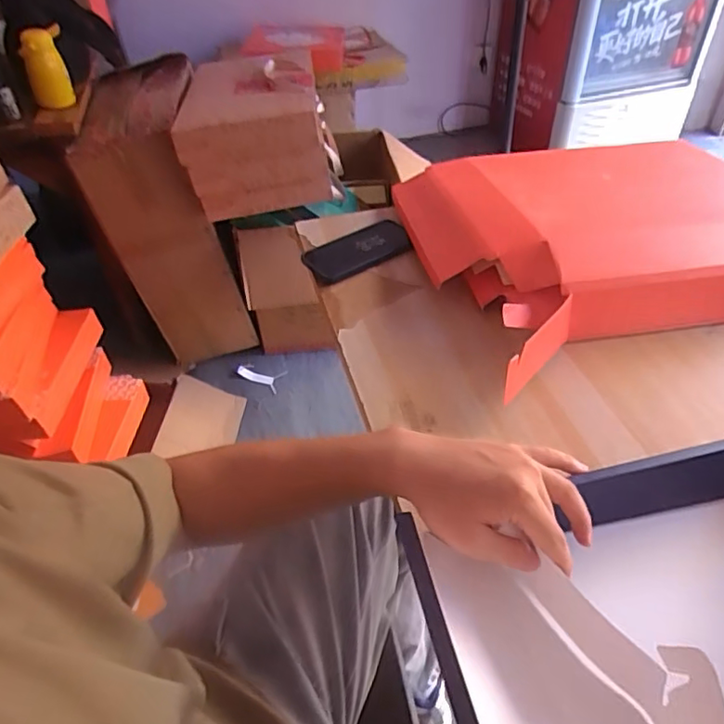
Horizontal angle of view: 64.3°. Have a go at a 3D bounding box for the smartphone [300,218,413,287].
[{"bbox_3d":[-0.004,-0.160,0.820,0.160,0.012,0.089,-25,49,-16],"label":"smartphone"}]

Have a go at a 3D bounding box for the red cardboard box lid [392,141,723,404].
[{"bbox_3d":[0.340,-0.170,0.767,0.498,0.085,0.526,-6,44,-3],"label":"red cardboard box lid"}]

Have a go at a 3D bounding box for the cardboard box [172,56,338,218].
[{"bbox_3d":[-0.266,-0.573,1.464,0.317,0.250,0.429,-5,44,-3],"label":"cardboard box"}]

